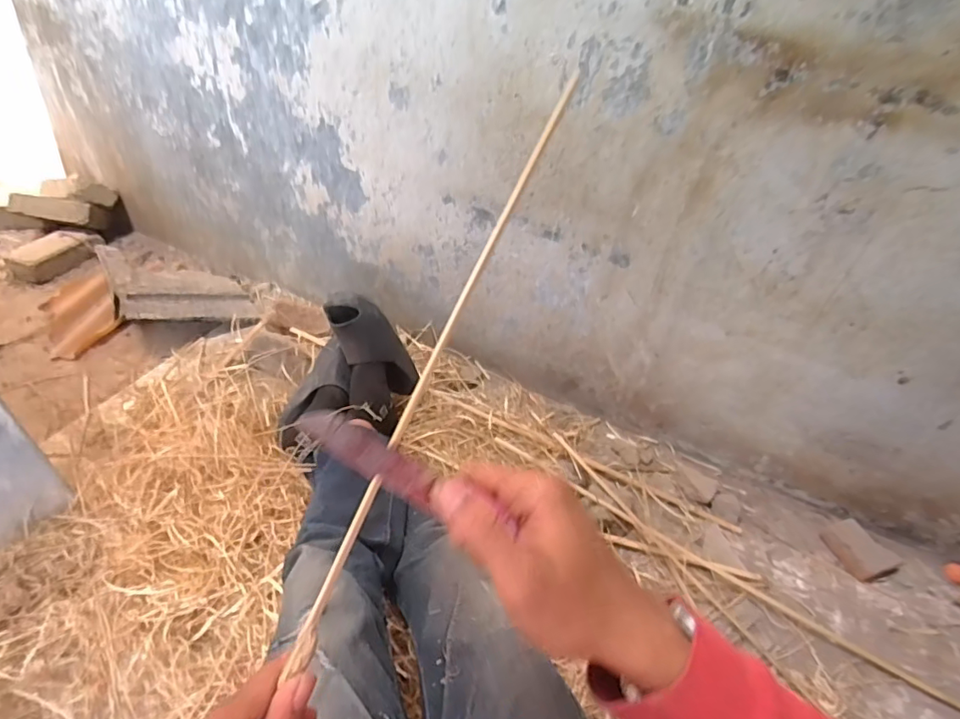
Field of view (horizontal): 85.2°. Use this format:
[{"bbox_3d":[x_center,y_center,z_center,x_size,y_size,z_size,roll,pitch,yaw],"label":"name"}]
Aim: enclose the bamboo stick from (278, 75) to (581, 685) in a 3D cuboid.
[{"bbox_3d":[-0.018,-0.009,0.283,0.010,0.006,0.348,22,79,15],"label":"bamboo stick"}]

